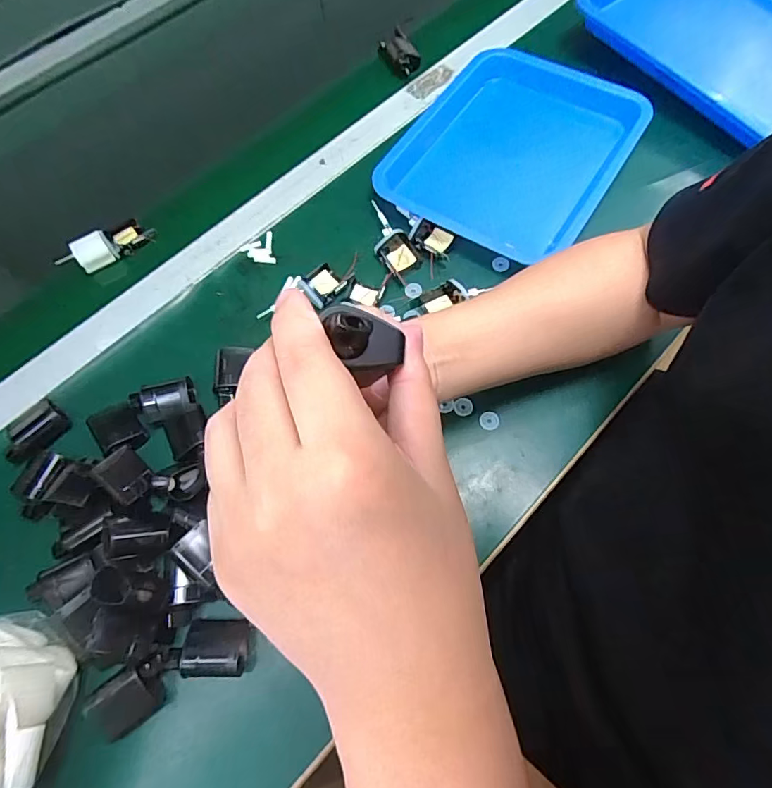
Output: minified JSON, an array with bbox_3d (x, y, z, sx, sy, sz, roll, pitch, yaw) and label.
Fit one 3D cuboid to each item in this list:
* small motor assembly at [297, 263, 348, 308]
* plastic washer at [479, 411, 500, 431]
[{"bbox_3d":[-0.065,-0.113,0.482,0.039,0.013,0.039,-41,71,-13],"label":"small motor assembly"},{"bbox_3d":[0.094,0.024,0.426,0.017,0.004,0.018,-1,67,2],"label":"plastic washer"}]

